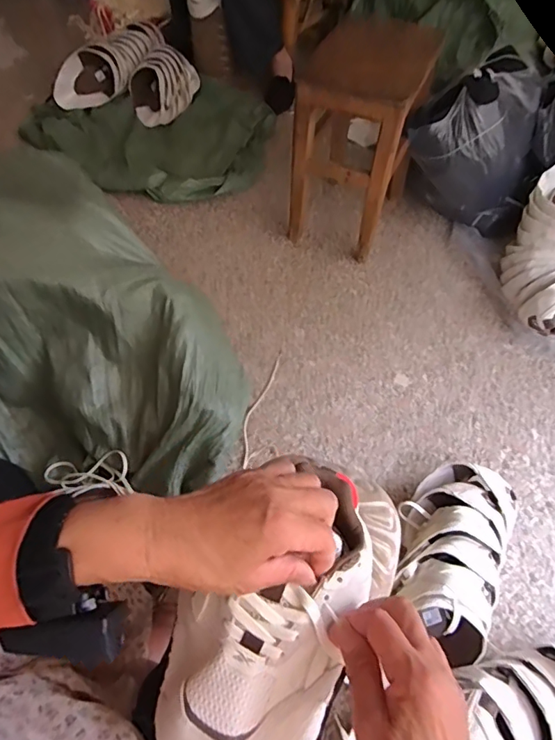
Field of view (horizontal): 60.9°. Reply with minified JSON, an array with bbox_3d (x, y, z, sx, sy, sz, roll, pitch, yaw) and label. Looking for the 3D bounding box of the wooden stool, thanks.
[{"bbox_3d":[0.176,-0.523,1.100,0.233,0.463,0.280,22,59,9],"label":"wooden stool"}]

